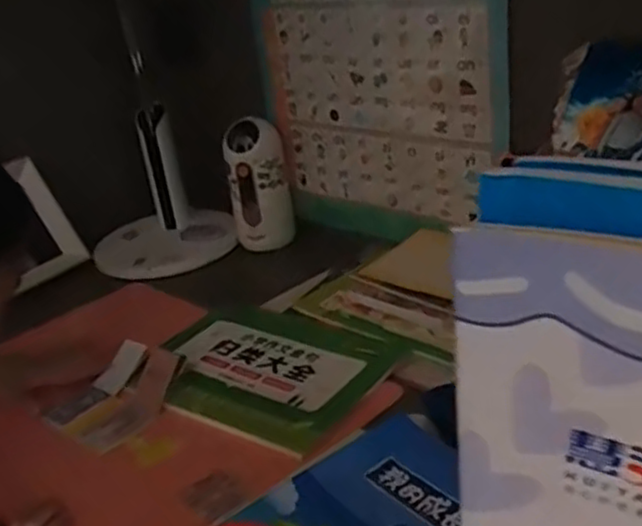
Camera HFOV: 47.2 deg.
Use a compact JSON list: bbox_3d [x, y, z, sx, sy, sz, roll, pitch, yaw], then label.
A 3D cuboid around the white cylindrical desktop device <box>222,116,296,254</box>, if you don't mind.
[{"bbox_3d":[-0.086,-0.106,1.030,0.083,0.175,0.058,-11,25,-7],"label":"white cylindrical desktop device"}]

